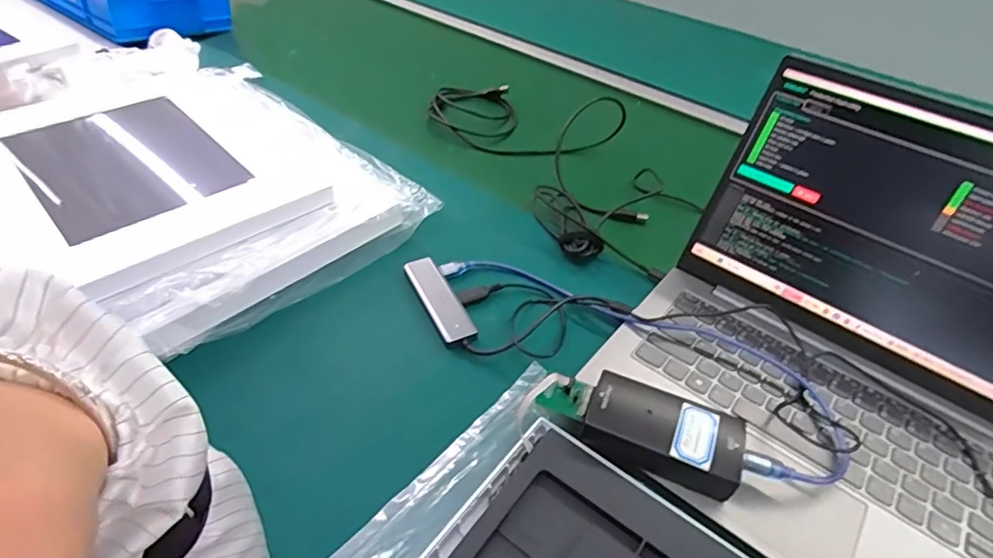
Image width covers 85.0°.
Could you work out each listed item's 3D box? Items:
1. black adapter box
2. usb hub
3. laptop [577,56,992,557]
[{"bbox_3d":[0.112,0.106,0.368,0.101,0.030,0.052,19,46,13],"label":"black adapter box"},{"bbox_3d":[-0.050,0.018,0.473,0.029,0.010,0.101,-18,49,-23],"label":"usb hub"},{"bbox_3d":[0.263,0.036,0.363,0.316,0.165,0.308,31,50,24],"label":"laptop"}]

